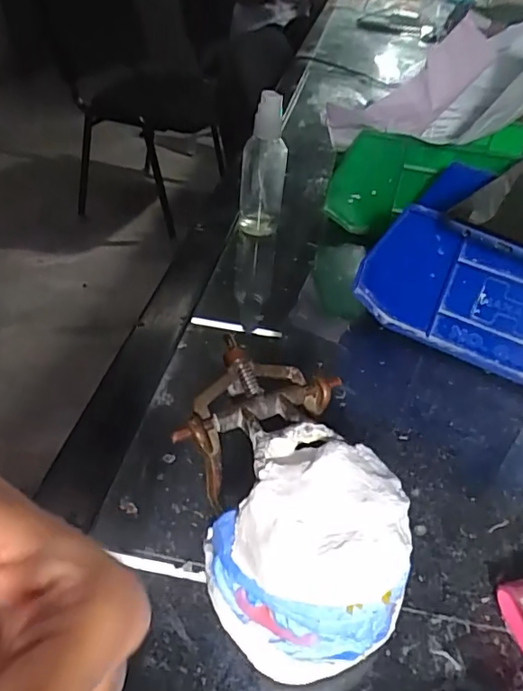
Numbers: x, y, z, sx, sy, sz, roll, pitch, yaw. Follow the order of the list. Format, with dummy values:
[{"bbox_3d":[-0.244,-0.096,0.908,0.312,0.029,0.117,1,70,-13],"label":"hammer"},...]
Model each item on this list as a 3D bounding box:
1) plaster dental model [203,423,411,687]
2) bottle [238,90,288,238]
[{"bbox_3d":[0.017,0.078,0.193,0.066,0.069,0.062,3,40,-3],"label":"plaster dental model"},{"bbox_3d":[0.001,-0.142,0.432,0.035,0.117,0.033,4,40,-2],"label":"bottle"}]

